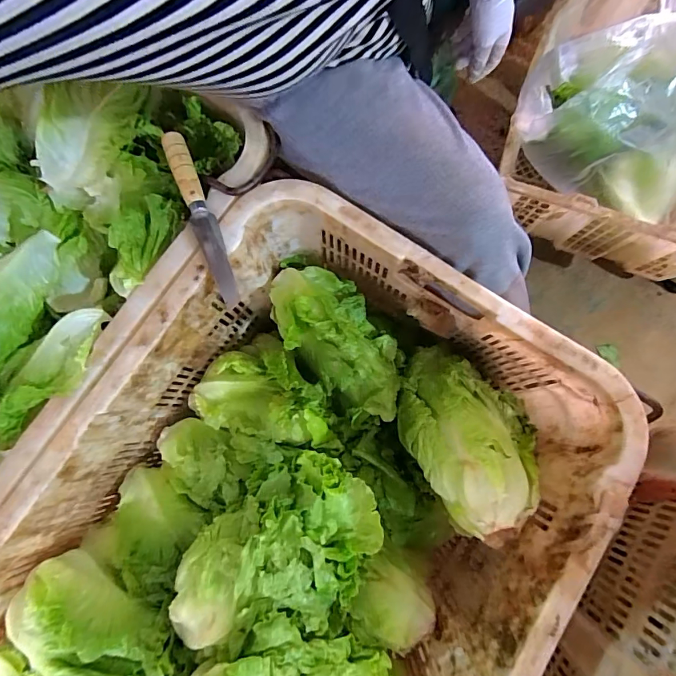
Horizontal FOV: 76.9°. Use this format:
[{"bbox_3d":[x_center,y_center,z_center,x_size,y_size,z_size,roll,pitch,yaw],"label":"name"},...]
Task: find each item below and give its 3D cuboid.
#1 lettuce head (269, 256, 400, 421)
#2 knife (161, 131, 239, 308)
[{"bbox_3d":[-0.004,-0.006,0.542,0.113,0.078,0.244,-32,80,-5],"label":"lettuce head"},{"bbox_3d":[-0.144,-0.127,0.450,0.026,0.027,0.193,-22,80,-3],"label":"knife"}]

